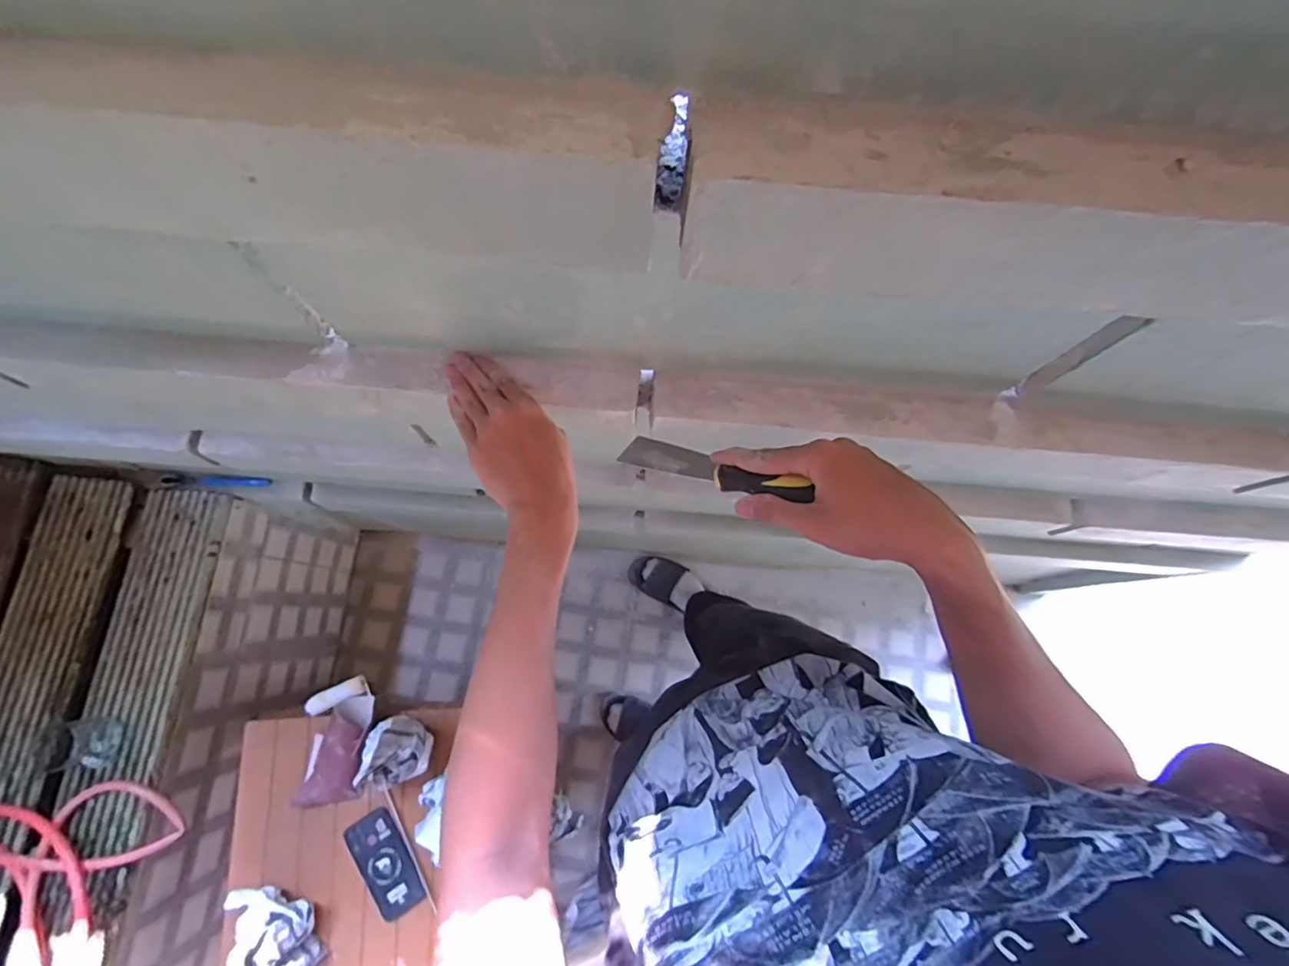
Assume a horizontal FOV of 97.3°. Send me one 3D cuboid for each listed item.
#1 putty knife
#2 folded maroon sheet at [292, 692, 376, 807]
[{"bbox_3d":[0.050,-0.011,0.447,0.165,0.014,0.029,17,73,36],"label":"putty knife"},{"bbox_3d":[-0.538,0.475,0.997,0.107,0.058,0.203,15,76,2],"label":"folded maroon sheet"}]

